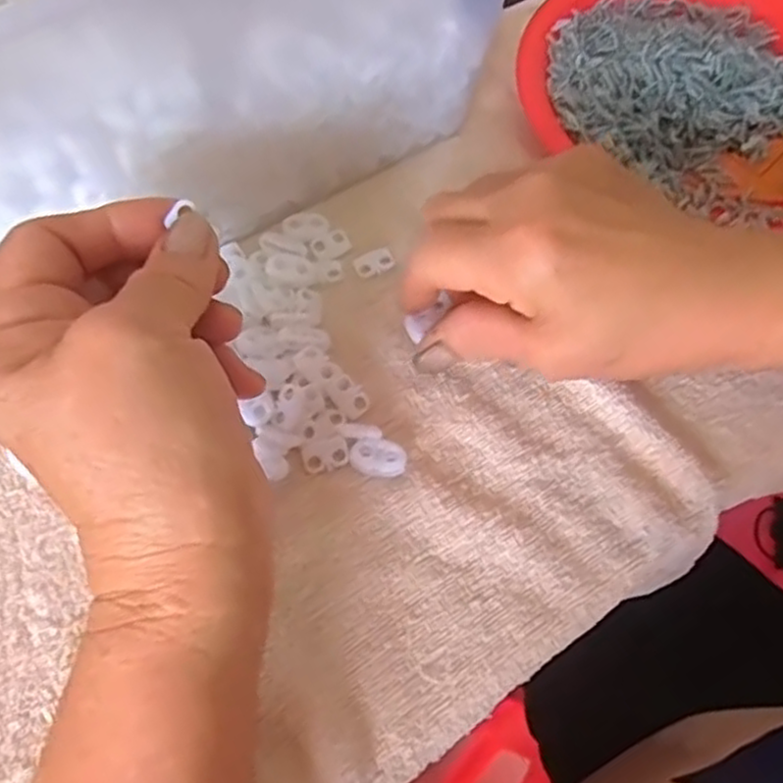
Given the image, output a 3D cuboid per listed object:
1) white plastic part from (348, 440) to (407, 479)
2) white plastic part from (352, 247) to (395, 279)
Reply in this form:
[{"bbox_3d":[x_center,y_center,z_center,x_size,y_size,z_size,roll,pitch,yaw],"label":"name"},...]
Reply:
[{"bbox_3d":[-0.005,0.026,0.286,0.022,0.006,0.015,11,62,4],"label":"white plastic part"},{"bbox_3d":[-0.008,-0.060,0.336,0.017,0.004,0.012,-25,65,-14],"label":"white plastic part"}]

